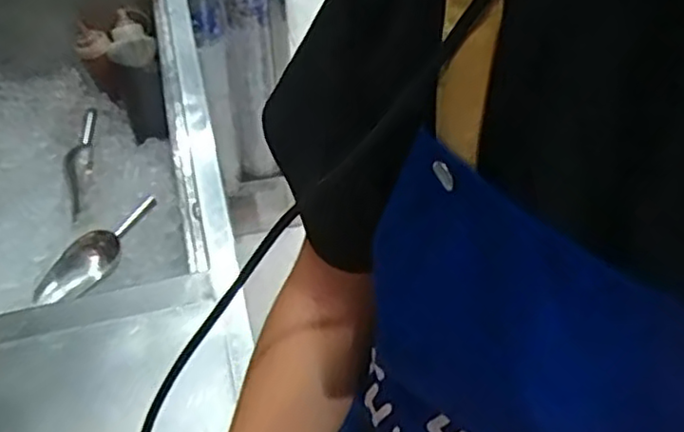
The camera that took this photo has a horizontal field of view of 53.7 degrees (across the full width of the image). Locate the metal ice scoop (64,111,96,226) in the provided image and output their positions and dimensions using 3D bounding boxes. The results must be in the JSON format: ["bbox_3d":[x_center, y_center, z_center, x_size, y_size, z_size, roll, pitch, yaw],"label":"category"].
[{"bbox_3d":[-0.460,-0.099,1.193,0.034,0.052,0.235,-4,49,-4],"label":"metal ice scoop"}]

